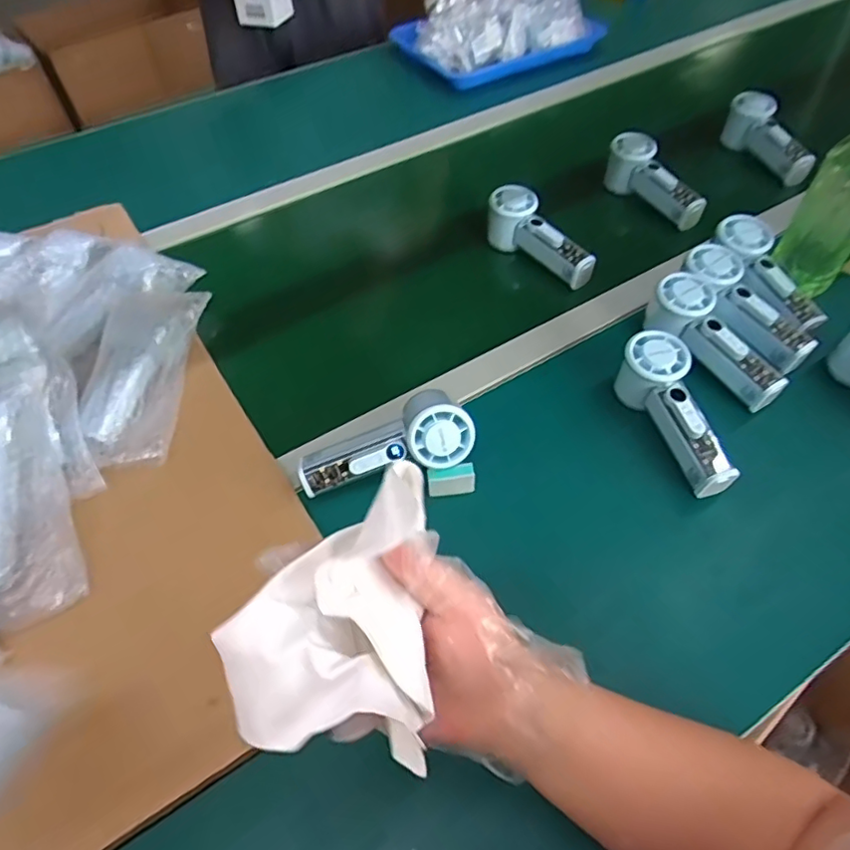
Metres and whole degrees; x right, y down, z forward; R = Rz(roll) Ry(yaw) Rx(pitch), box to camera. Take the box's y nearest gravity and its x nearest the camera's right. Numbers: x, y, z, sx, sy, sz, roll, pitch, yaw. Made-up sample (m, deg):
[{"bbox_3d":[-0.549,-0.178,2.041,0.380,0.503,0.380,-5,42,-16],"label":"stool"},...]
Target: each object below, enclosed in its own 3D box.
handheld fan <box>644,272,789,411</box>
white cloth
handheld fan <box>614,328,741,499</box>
[{"bbox_3d":[0.287,-0.082,0.596,0.051,0.061,0.155,-30,72,-18],"label":"handheld fan"},{"bbox_3d":[-0.044,0.082,0.275,0.086,0.060,0.116,-1,52,4],"label":"white cloth"},{"bbox_3d":[0.229,-0.010,0.550,0.052,0.066,0.158,-16,67,-8],"label":"handheld fan"}]

